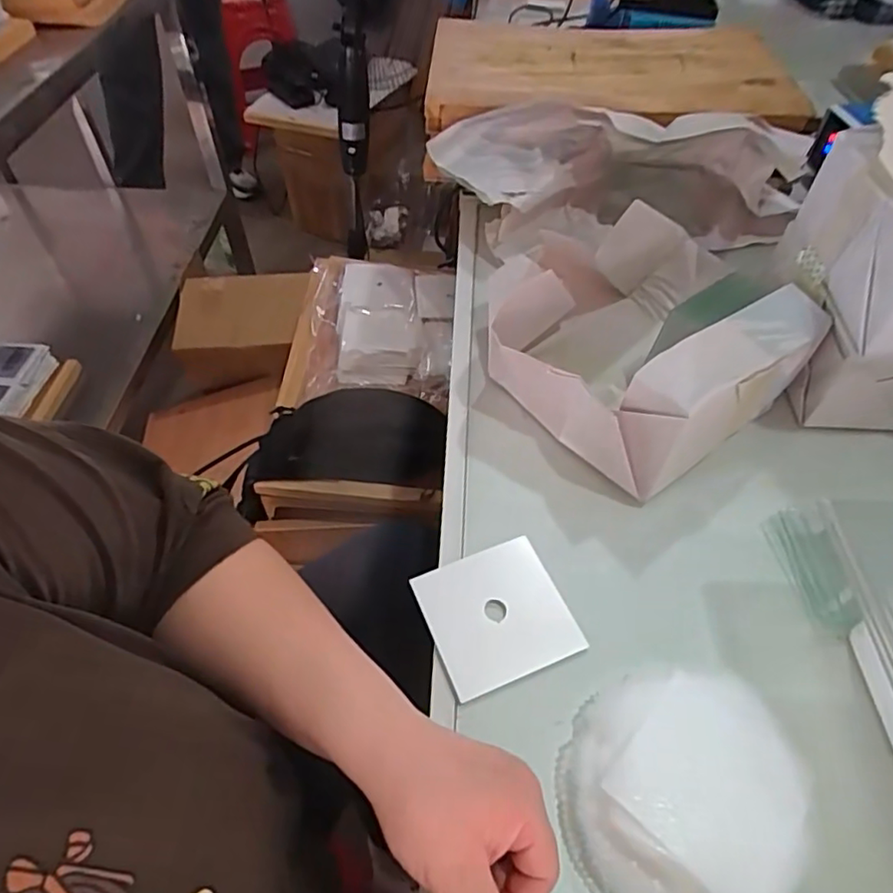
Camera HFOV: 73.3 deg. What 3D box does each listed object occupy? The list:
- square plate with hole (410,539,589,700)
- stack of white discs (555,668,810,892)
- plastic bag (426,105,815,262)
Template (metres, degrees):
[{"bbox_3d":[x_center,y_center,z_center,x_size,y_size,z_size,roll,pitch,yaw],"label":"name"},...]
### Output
[{"bbox_3d":[0.036,0.119,0.432,0.098,0.005,0.094,-18,54,-14],"label":"square plate with hole"},{"bbox_3d":[0.133,0.199,0.346,0.129,0.043,0.139,23,55,17],"label":"stack of white discs"},{"bbox_3d":[0.199,-0.308,0.691,0.434,0.111,0.155,2,51,1],"label":"plastic bag"}]

